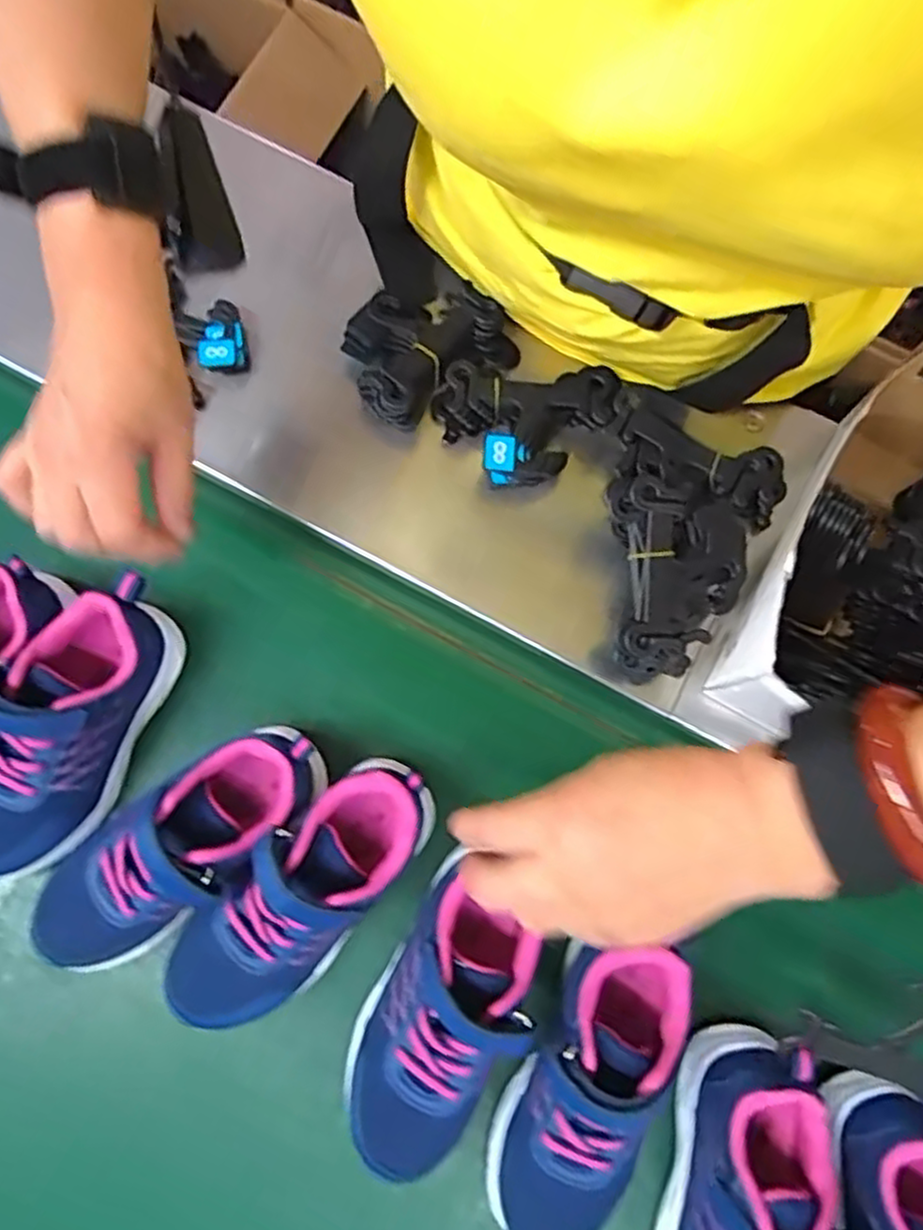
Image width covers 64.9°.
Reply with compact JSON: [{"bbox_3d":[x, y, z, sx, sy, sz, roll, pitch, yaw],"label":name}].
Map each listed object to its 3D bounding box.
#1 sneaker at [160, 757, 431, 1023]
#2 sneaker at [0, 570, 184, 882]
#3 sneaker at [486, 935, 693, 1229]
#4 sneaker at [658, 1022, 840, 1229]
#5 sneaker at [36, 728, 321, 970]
[{"bbox_3d":[-0.082,0.153,0.389,0.074,0.063,0.168,42,75,11],"label":"sneaker"},{"bbox_3d":[-0.223,0.063,0.401,0.070,0.065,0.170,29,73,8],"label":"sneaker"},{"bbox_3d":[0.066,0.245,0.378,0.067,0.084,0.163,31,86,8],"label":"sneaker"},{"bbox_3d":[0.146,0.307,0.373,0.070,0.077,0.169,10,71,1],"label":"sneaker"},{"bbox_3d":[-0.153,0.123,0.393,0.169,0.066,0.082,-37,76,-13],"label":"sneaker"}]

